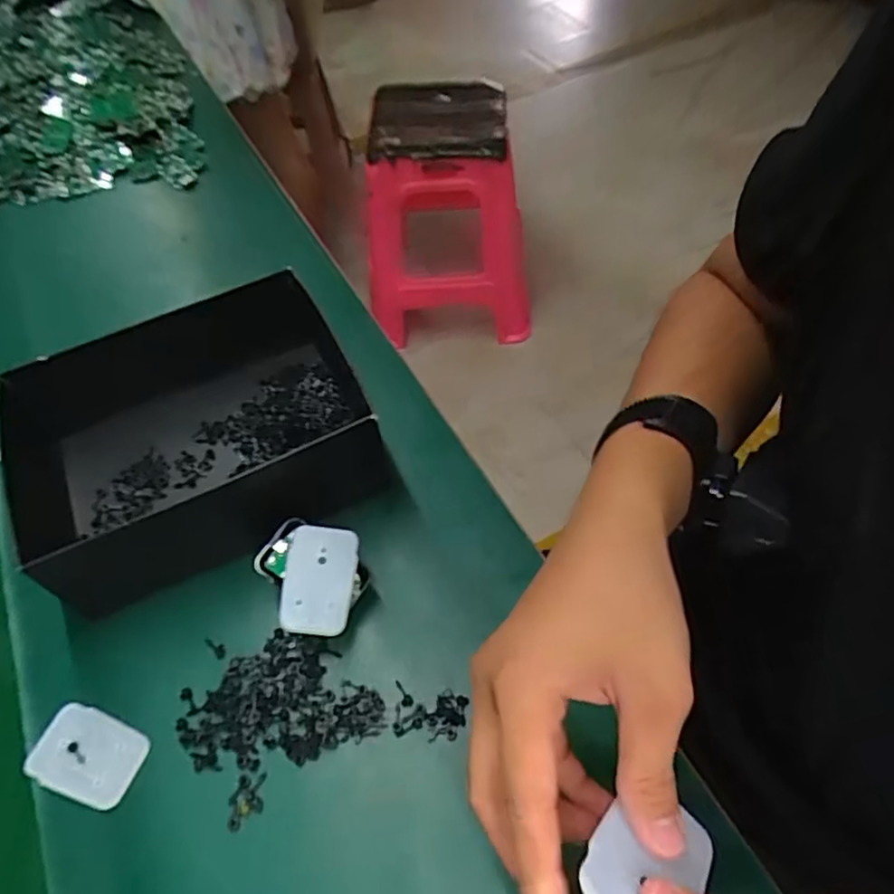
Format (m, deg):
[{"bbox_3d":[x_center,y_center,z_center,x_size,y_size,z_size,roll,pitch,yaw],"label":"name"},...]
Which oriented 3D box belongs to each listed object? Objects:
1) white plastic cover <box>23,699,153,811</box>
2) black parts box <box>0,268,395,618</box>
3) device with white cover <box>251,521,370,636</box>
[{"bbox_3d":[-0.217,0.185,0.400,0.069,0.004,0.045,15,56,15],"label":"white plastic cover"},{"bbox_3d":[-0.187,-0.011,0.493,0.250,0.082,0.187,-24,55,-13],"label":"black parts box"},{"bbox_3d":[-0.089,0.090,0.436,0.068,0.040,0.069,5,54,8],"label":"device with white cover"}]

